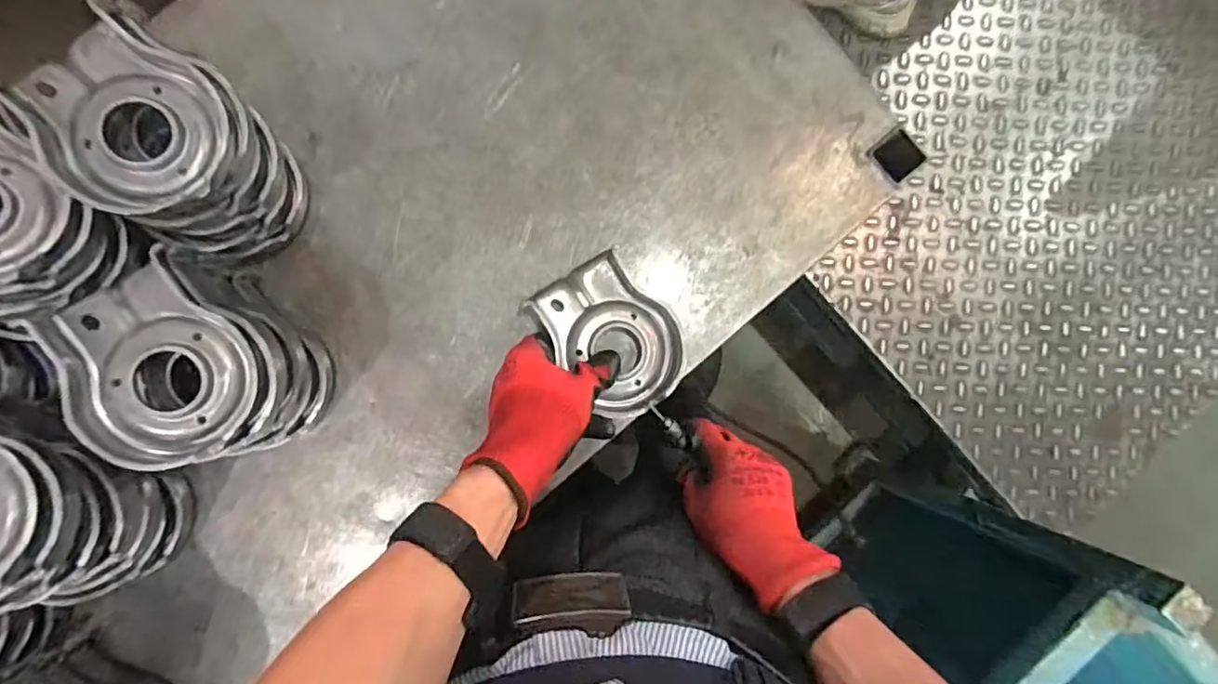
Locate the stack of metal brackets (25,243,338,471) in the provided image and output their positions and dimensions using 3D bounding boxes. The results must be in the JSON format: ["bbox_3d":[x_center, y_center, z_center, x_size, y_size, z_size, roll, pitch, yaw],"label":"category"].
[{"bbox_3d":[-0.281,0.016,0.405,0.134,0.121,0.113,40,88,0],"label":"stack of metal brackets"}]

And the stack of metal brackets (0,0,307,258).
[{"bbox_3d":[-0.303,-0.136,0.407,0.137,0.117,0.116,39,88,0],"label":"stack of metal brackets"}]

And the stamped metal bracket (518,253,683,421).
[{"bbox_3d":[0.004,-0.005,0.456,0.088,0.034,0.124,-36,90,-2],"label":"stamped metal bracket"}]

